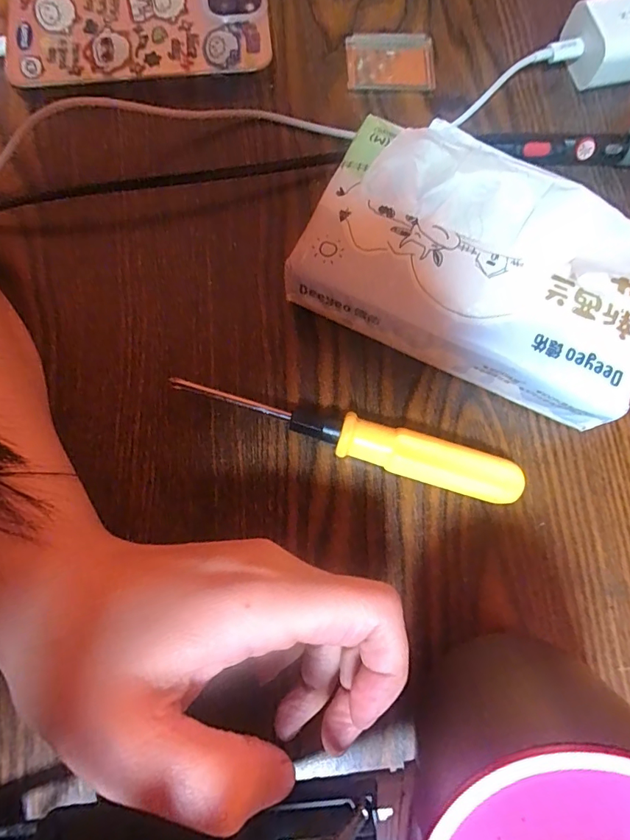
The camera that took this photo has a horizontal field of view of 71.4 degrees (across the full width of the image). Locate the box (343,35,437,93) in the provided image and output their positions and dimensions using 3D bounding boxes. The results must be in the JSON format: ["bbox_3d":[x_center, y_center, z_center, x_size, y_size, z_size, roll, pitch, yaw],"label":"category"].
[{"bbox_3d":[0.042,-0.197,0.241,0.048,0.011,0.032,-3,77,-1],"label":"box"}]

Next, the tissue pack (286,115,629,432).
[{"bbox_3d":[0.074,-0.070,0.200,0.148,0.047,0.098,24,78,5],"label":"tissue pack"}]

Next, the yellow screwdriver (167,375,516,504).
[{"bbox_3d":[0.013,0.007,0.195,0.153,0.022,0.018,16,78,4],"label":"yellow screwdriver"}]

